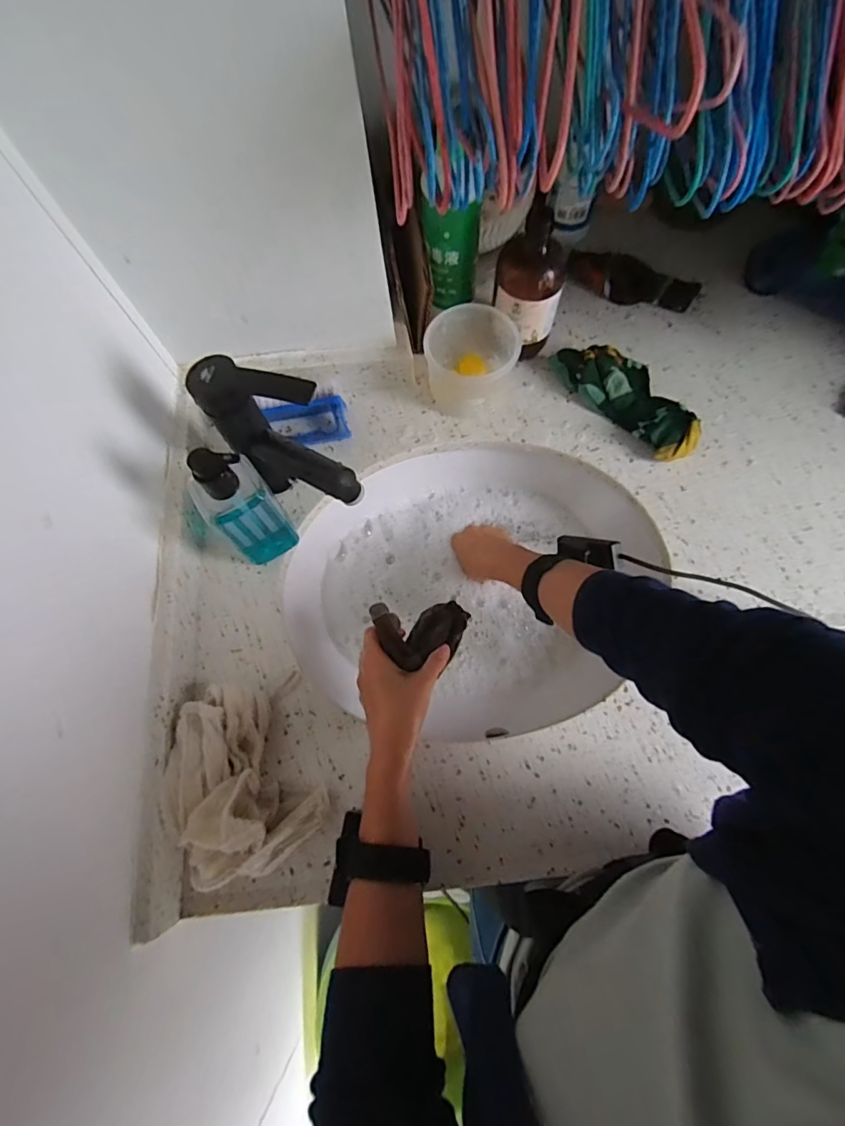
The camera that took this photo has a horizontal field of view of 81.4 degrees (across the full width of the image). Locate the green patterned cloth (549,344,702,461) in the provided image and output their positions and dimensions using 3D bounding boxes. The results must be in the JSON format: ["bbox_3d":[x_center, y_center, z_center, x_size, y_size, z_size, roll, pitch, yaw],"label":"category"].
[{"bbox_3d":[0.231,-0.188,0.548,0.068,0.038,0.176,-42,75,-11],"label":"green patterned cloth"}]

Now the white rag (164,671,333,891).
[{"bbox_3d":[-0.160,0.189,0.433,0.129,0.068,0.159,-18,72,-4],"label":"white rag"}]

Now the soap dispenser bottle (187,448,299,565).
[{"bbox_3d":[-0.169,-0.055,0.464,0.059,0.163,0.061,-38,75,-9],"label":"soap dispenser bottle"}]

